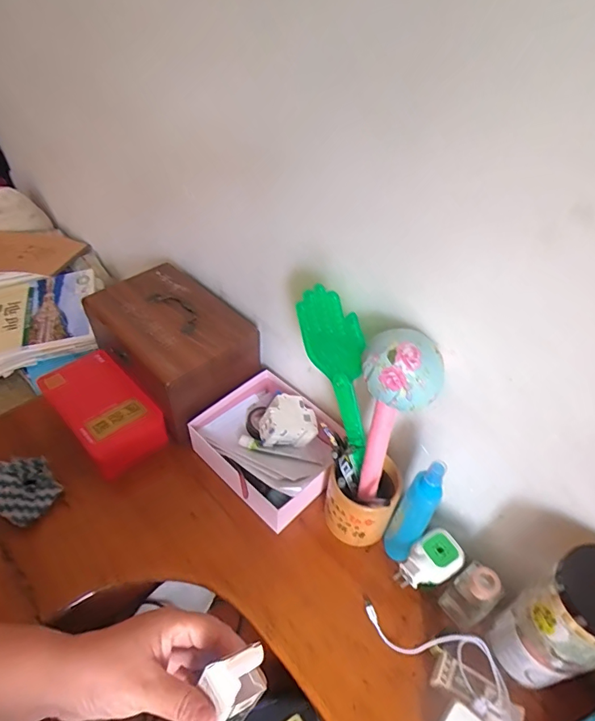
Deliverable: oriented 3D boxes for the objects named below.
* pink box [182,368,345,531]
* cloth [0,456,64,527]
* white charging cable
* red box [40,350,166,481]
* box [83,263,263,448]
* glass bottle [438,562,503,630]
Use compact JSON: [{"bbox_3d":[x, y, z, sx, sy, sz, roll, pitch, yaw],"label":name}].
[{"bbox_3d":[-0.039,0.127,0.684,0.179,0.076,0.205,-32,56,-31],"label":"pink box"},{"bbox_3d":[-0.411,0.178,0.627,0.139,0.042,0.085,9,45,4],"label":"cloth"},{"bbox_3d":[0.163,0.330,0.516,0.172,0.055,0.059,33,52,25],"label":"white charging cable"},{"bbox_3d":[-0.313,0.078,0.718,0.111,0.063,0.209,-34,56,-31],"label":"red box"},{"bbox_3d":[-0.207,-0.028,0.746,0.261,0.129,0.179,33,52,25],"label":"box"},{"bbox_3d":[0.213,0.282,0.538,0.042,0.090,0.046,-25,52,-26],"label":"glass bottle"}]

